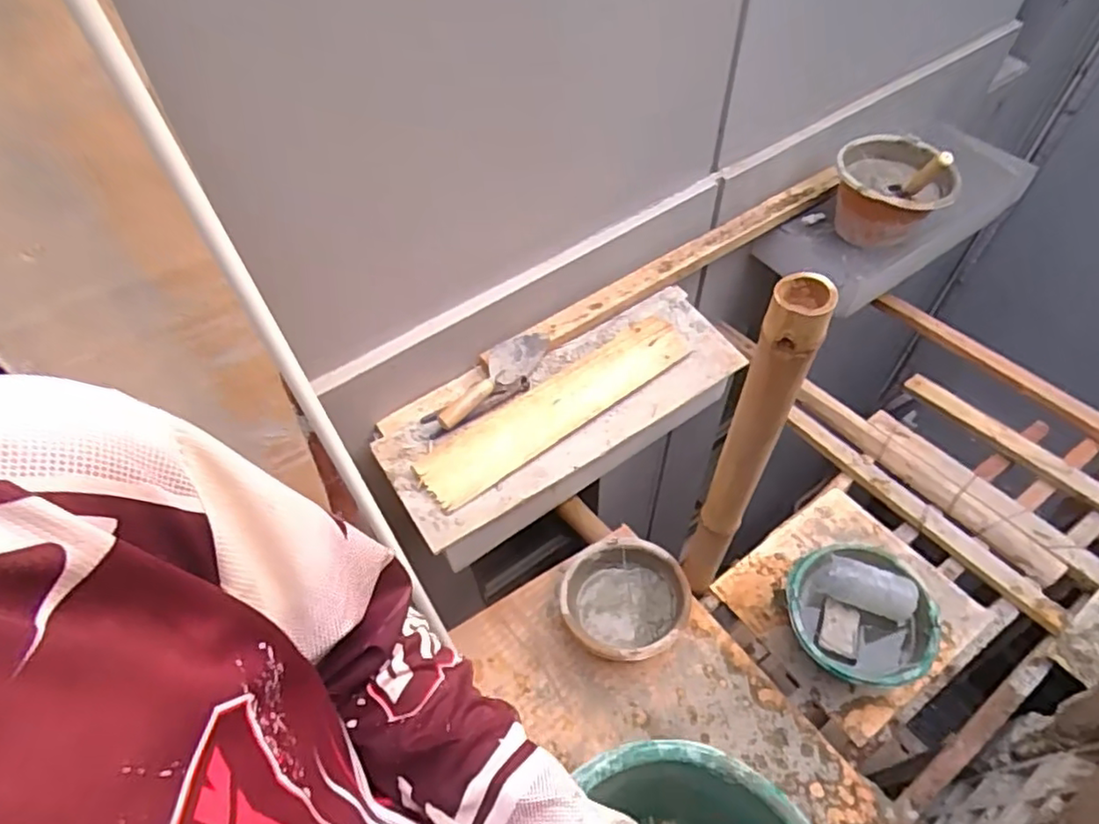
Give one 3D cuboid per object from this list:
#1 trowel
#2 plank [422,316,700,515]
[{"bbox_3d":[-0.117,-0.067,1.222,0.283,0.044,0.089,-39,61,-23],"label":"trowel"},{"bbox_3d":[0.015,-0.013,1.206,0.567,0.025,0.128,-33,78,-16],"label":"plank"}]

